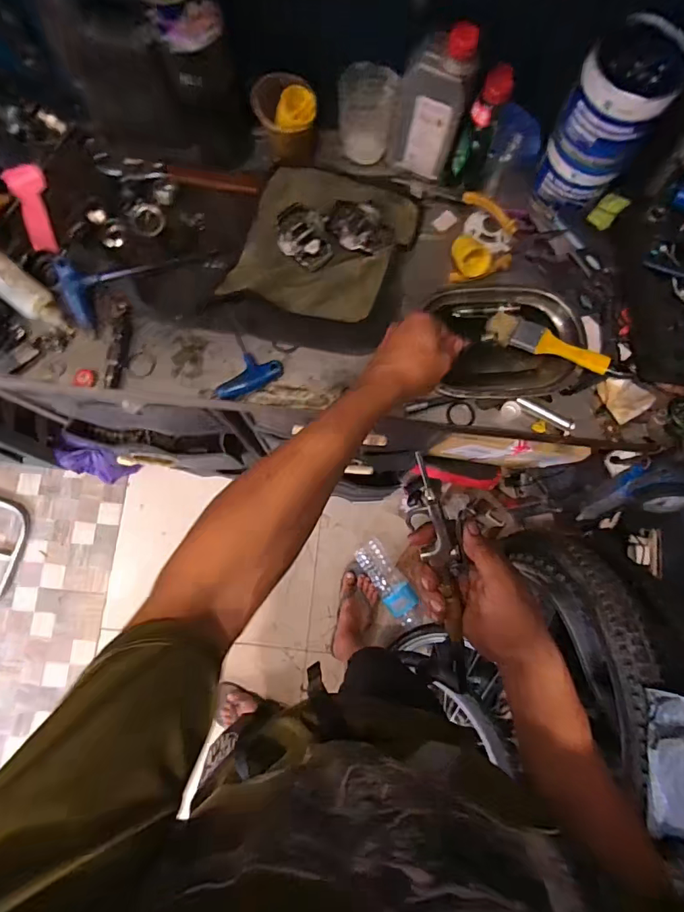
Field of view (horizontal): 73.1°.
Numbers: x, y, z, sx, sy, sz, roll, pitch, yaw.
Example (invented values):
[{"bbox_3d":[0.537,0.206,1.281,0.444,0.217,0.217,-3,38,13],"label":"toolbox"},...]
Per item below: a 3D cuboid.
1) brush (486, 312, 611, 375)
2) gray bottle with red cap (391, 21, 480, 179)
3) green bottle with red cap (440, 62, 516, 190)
[{"bbox_3d":[0.256,-0.142,0.580,0.152,0.015,0.035,28,80,18],"label":"brush"},{"bbox_3d":[0.107,-0.419,0.571,0.075,0.185,0.046,23,80,3],"label":"gray bottle with red cap"},{"bbox_3d":[0.165,-0.391,0.573,0.049,0.157,0.034,24,80,4],"label":"green bottle with red cap"}]

